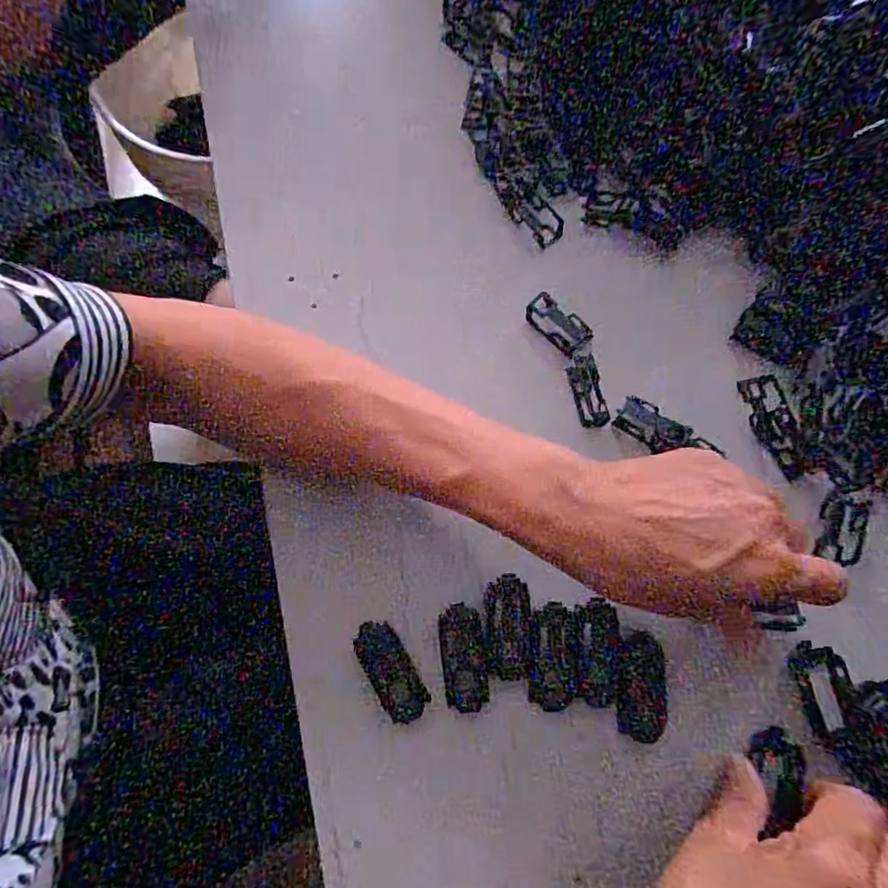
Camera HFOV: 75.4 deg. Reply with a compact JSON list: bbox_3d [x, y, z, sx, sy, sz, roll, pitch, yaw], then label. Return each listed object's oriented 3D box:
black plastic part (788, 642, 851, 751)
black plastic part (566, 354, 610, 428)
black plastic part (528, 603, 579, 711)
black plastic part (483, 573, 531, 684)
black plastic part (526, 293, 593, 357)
[{"bbox_3d":[0.194,0.125,0.291,0.027,0.005,0.047,-13,78,-3],"label":"black plastic part"},{"bbox_3d":[0.083,-0.030,0.335,0.015,0.015,0.043,-9,78,-2],"label":"black plastic part"},{"bbox_3d":[0.056,0.109,0.295,0.023,0.009,0.052,4,78,1],"label":"black plastic part"},{"bbox_3d":[0.033,0.094,0.295,0.023,0.005,0.051,-1,78,0],"label":"black plastic part"},{"bbox_3d":[0.067,-0.071,0.339,0.040,0.010,0.020,38,80,7],"label":"black plastic part"}]

